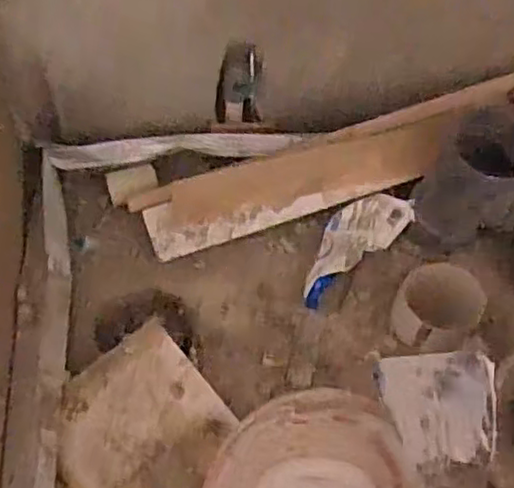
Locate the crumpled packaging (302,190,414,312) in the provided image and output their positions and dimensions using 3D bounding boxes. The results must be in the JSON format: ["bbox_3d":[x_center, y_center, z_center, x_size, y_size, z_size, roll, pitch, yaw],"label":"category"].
[{"bbox_3d":[0.110,-0.004,0.805,0.168,0.034,0.063,-37,68,-19],"label":"crumpled packaging"}]

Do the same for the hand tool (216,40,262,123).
[{"bbox_3d":[-0.022,-0.197,0.836,0.053,0.104,0.015,5,37,-1],"label":"hand tool"}]

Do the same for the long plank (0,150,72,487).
[{"bbox_3d":[-0.230,0.122,0.708,0.058,0.047,0.493,-4,61,-3],"label":"long plank"}]

